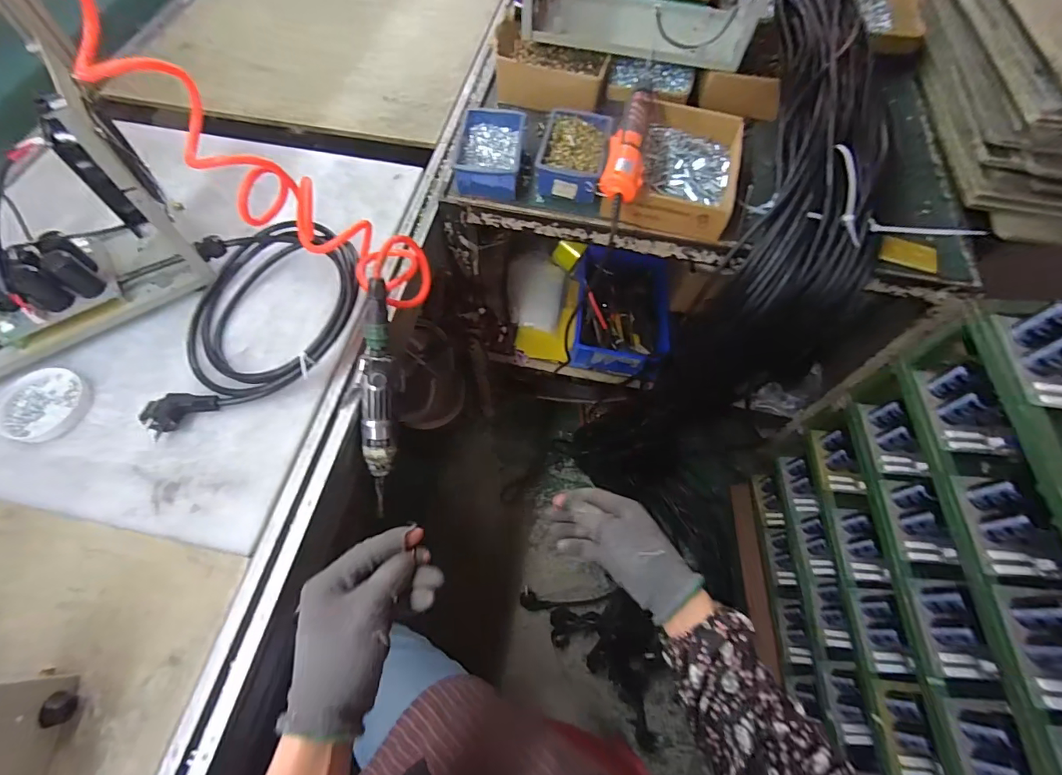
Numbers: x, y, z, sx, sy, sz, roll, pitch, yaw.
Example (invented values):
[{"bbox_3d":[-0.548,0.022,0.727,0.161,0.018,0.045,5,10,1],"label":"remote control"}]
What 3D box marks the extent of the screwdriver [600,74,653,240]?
[{"bbox_3d":[0.129,-0.318,0.629,0.048,0.060,0.263,10,64,3],"label":"screwdriver"}]

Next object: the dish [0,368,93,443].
[{"bbox_3d":[-0.566,0.018,0.532,0.104,0.010,0.084,23,65,10],"label":"dish"}]

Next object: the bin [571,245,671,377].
[{"bbox_3d":[0.210,-0.176,1.018,0.202,0.098,0.278,9,64,3],"label":"bin"}]

